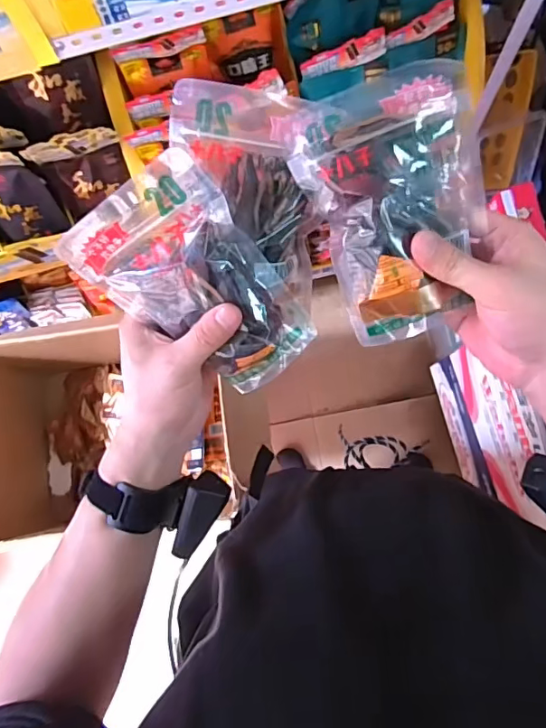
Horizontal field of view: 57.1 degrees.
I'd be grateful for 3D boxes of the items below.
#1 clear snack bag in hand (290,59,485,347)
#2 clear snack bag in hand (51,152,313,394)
[{"bbox_3d":[0.086,-0.098,0.326,0.108,0.025,0.159,-23,111,5],"label":"clear snack bag in hand"},{"bbox_3d":[-0.054,-0.051,0.352,0.108,0.026,0.159,-32,112,18],"label":"clear snack bag in hand"}]

